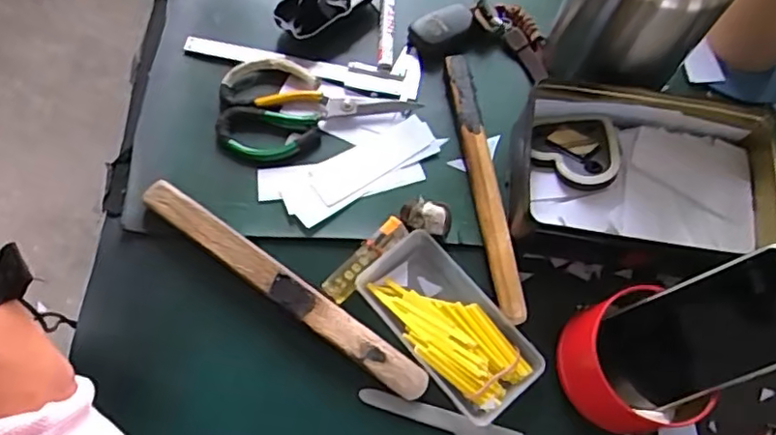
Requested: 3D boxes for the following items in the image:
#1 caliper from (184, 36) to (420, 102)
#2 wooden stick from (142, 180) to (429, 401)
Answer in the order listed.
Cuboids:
[{"bbox_3d":[-0.083,-0.154,0.606,0.227,0.008,0.057,9,68,1],"label":"caliper"},{"bbox_3d":[-0.087,0.057,0.511,0.276,0.021,0.027,34,70,10],"label":"wooden stick"}]

